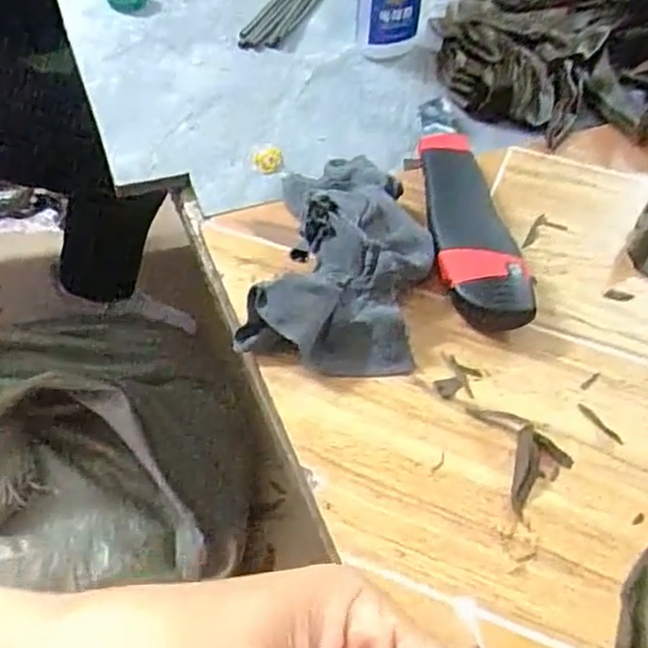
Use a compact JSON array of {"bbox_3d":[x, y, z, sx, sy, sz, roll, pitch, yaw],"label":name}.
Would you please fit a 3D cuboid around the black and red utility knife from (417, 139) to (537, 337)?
[{"bbox_3d":[0.072,-0.055,0.357,0.038,0.023,0.134,-2,51,-6],"label":"black and red utility knife"}]

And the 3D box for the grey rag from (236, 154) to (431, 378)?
[{"bbox_3d":[0.011,-0.041,0.339,0.081,0.036,0.138,9,51,3],"label":"grey rag"}]

